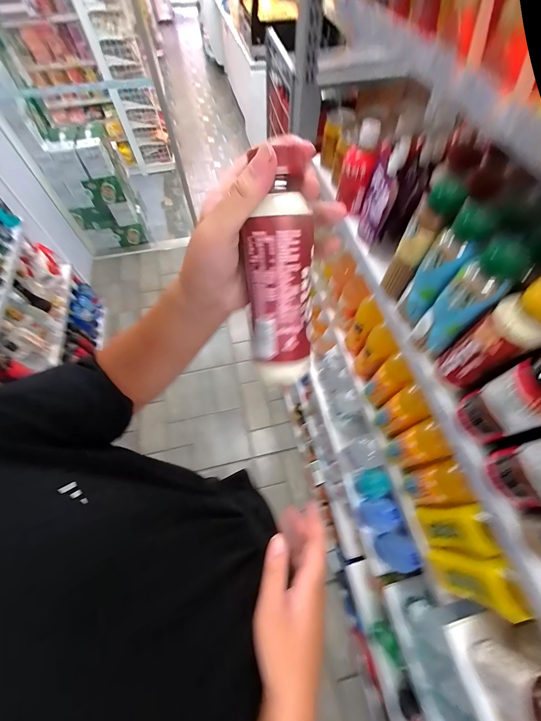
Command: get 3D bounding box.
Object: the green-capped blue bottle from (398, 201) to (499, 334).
[{"bbox_3d":[0.213,-0.110,0.358,0.047,0.161,0.046,32,66,17],"label":"green-capped blue bottle"}]

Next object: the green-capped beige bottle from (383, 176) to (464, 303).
[{"bbox_3d":[0.200,-0.154,0.382,0.047,0.160,0.044,27,65,15],"label":"green-capped beige bottle"}]

